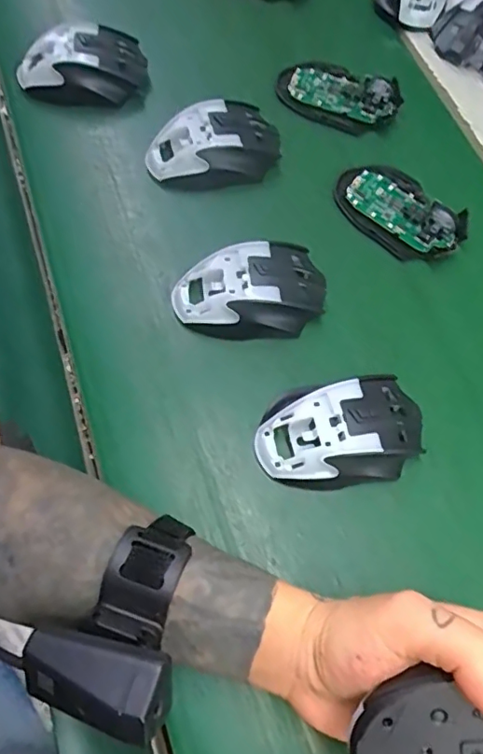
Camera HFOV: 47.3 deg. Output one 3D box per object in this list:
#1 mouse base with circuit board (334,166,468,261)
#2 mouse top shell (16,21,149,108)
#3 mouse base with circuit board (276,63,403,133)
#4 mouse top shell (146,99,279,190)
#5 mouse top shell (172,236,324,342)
[{"bbox_3d":[0.135,-0.145,0.467,0.112,0.020,0.069,43,70,14],"label":"mouse base with circuit board"},{"bbox_3d":[-0.146,-0.288,0.507,0.115,0.035,0.075,-19,69,-11],"label":"mouse top shell"},{"bbox_3d":[0.091,-0.266,0.517,0.114,0.025,0.065,17,66,3],"label":"mouse base with circuit board"},{"bbox_3d":[-0.024,-0.202,0.480,0.118,0.035,0.071,-13,68,-10],"label":"mouse top shell"},{"bbox_3d":[0.008,-0.065,0.421,0.113,0.035,0.069,-15,68,-11],"label":"mouse top shell"}]

